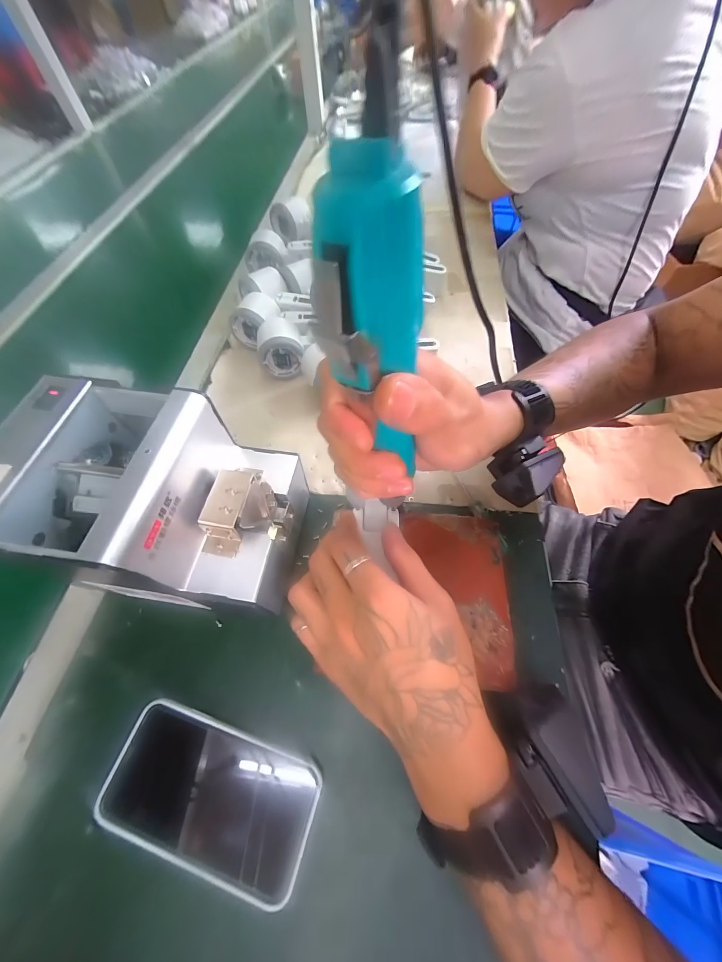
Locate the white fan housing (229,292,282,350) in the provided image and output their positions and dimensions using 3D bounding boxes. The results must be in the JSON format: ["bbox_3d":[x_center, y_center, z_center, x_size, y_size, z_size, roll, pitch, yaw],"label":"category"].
[{"bbox_3d":[-0.140,-0.221,0.445,0.056,0.052,0.059,22,64,13],"label":"white fan housing"}]

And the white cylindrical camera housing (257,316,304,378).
[{"bbox_3d":[-0.103,-0.173,0.421,0.056,0.054,0.056,-1,61,1],"label":"white cylindrical camera housing"}]

